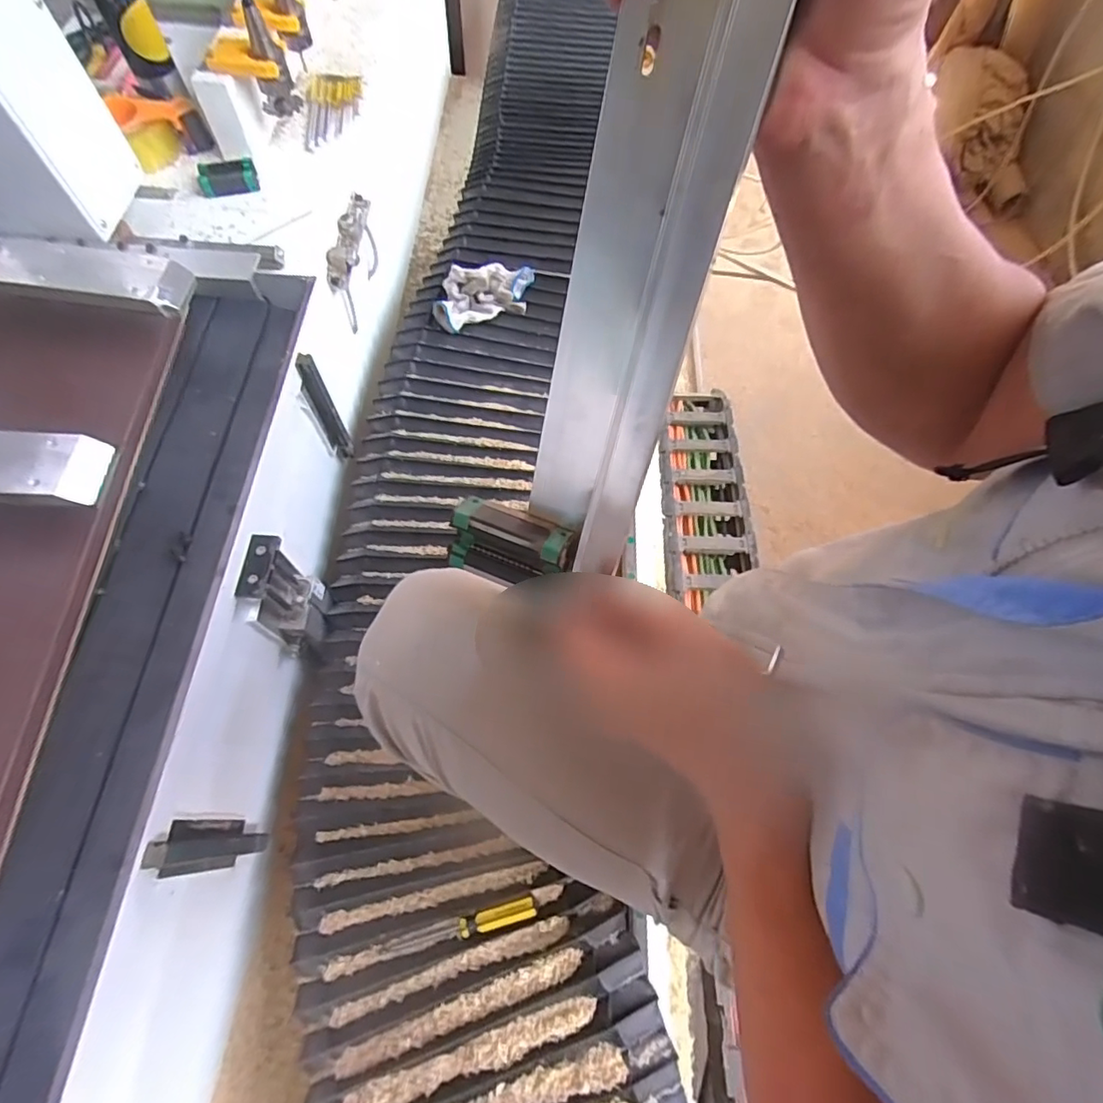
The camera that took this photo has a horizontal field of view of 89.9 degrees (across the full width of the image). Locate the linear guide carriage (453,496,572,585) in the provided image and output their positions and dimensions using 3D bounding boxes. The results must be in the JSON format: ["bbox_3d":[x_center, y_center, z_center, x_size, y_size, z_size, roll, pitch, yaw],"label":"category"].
[{"bbox_3d":[-0.026,-0.003,0.354,0.077,0.039,0.030,20,46,11],"label":"linear guide carriage"}]

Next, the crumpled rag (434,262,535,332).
[{"bbox_3d":[-0.115,-0.450,0.951,0.188,0.057,0.097,-27,67,-11],"label":"crumpled rag"}]

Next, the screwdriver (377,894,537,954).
[{"bbox_3d":[-0.097,0.388,0.568,0.166,0.021,0.022,-14,65,-4],"label":"screwdriver"}]

